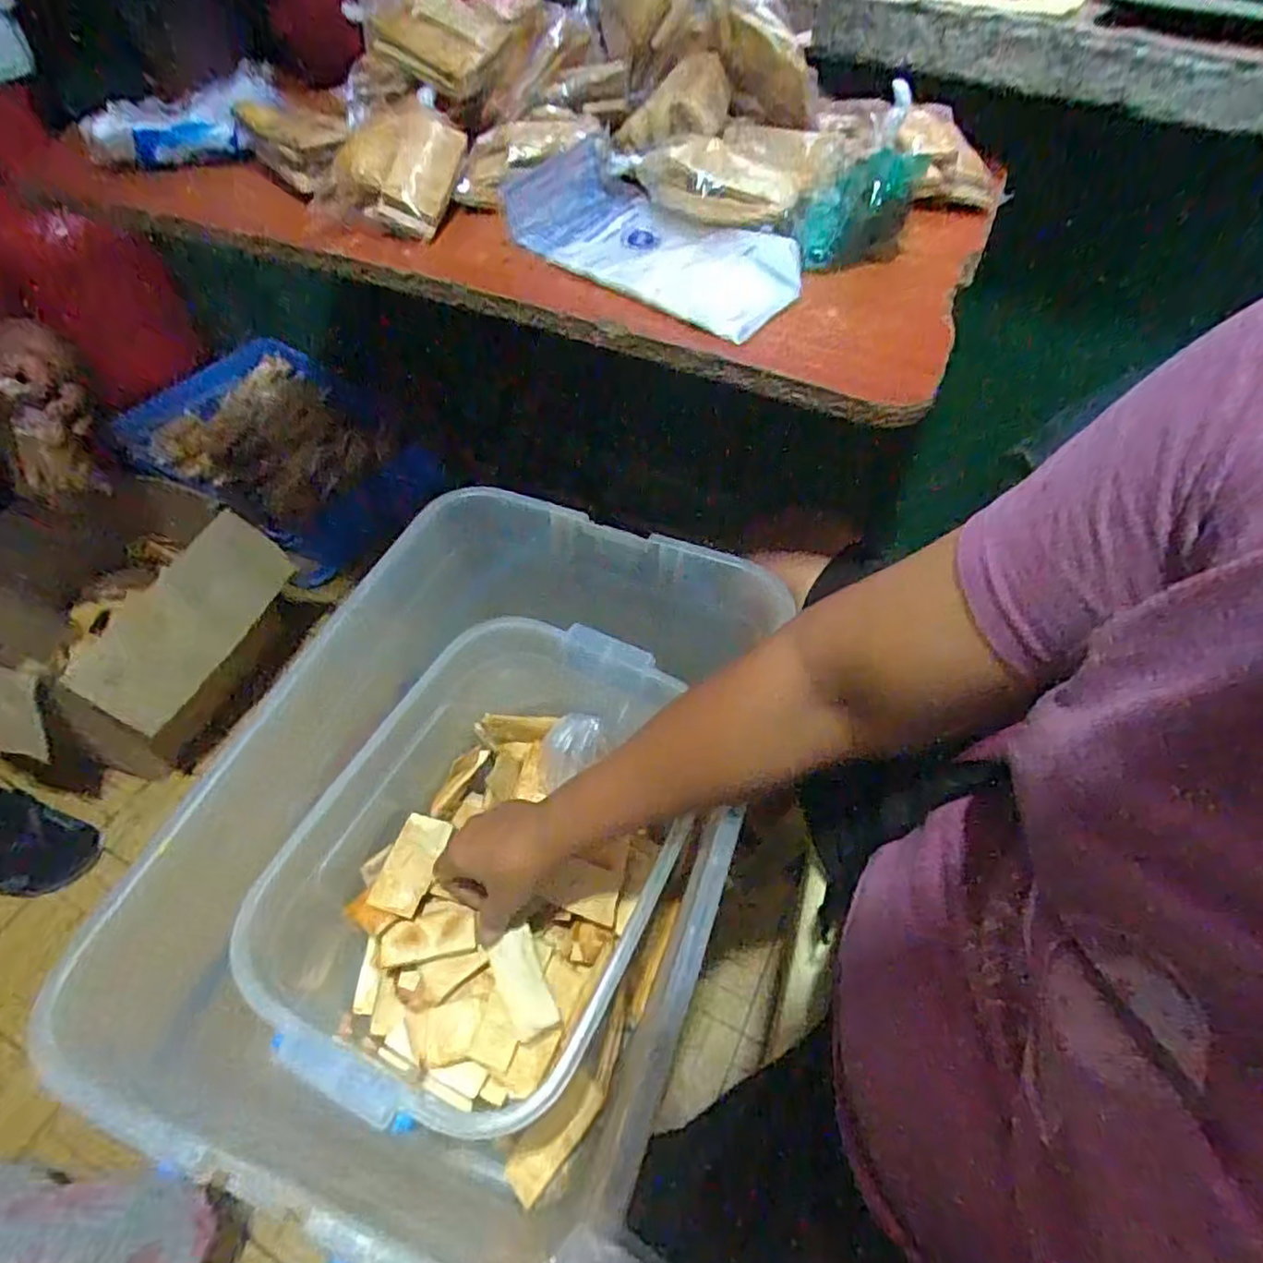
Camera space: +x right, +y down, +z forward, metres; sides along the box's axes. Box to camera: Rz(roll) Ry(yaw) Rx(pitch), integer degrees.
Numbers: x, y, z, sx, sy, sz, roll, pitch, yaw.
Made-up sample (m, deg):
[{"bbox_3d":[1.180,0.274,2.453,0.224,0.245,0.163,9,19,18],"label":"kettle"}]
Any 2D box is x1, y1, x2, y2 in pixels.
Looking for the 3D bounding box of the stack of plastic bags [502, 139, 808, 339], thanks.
[{"bbox_3d":[0.009,-0.268,0.477,0.223,0.040,0.095,35,60,22],"label":"stack of plastic bags"}]

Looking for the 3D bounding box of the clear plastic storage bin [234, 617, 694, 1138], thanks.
[{"bbox_3d":[-0.113,0.176,0.559,0.266,0.174,0.359,12,54,7],"label":"clear plastic storage bin"}]

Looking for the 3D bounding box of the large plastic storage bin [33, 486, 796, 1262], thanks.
[{"bbox_3d":[-0.119,0.151,0.552,0.327,0.236,0.475,18,55,11],"label":"large plastic storage bin"}]

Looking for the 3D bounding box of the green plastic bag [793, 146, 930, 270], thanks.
[{"bbox_3d":[0.160,-0.299,0.487,0.063,0.055,0.105,24,56,15],"label":"green plastic bag"}]

